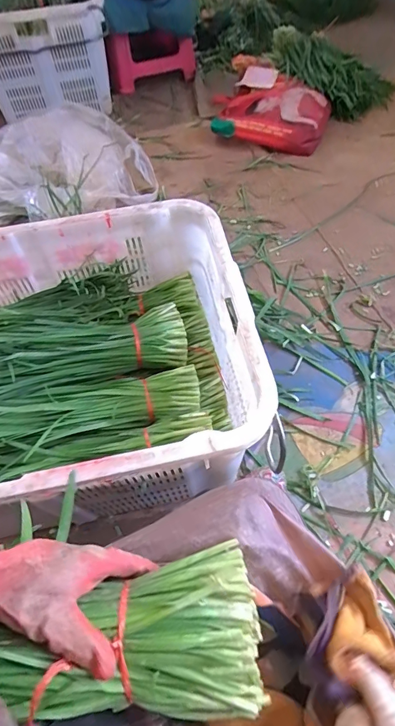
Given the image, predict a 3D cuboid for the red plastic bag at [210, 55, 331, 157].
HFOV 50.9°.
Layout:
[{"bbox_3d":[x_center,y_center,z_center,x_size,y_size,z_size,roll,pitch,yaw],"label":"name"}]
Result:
[{"bbox_3d":[0.264,-0.948,1.522,0.431,0.135,0.408,12,59,7],"label":"red plastic bag"}]

